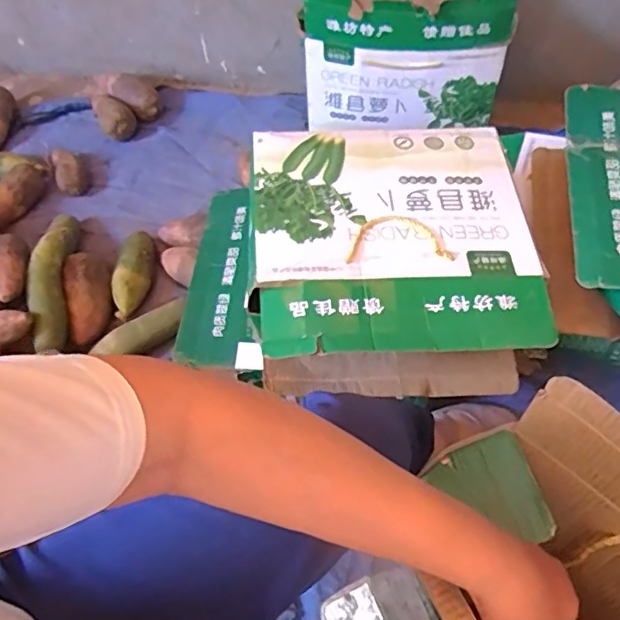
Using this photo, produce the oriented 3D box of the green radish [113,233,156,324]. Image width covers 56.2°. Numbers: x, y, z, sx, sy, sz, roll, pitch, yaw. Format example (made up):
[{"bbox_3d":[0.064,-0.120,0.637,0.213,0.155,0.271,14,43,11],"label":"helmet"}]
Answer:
[{"bbox_3d":[-0.312,-0.067,1.025,0.060,0.065,0.156,11,83,11],"label":"green radish"}]

